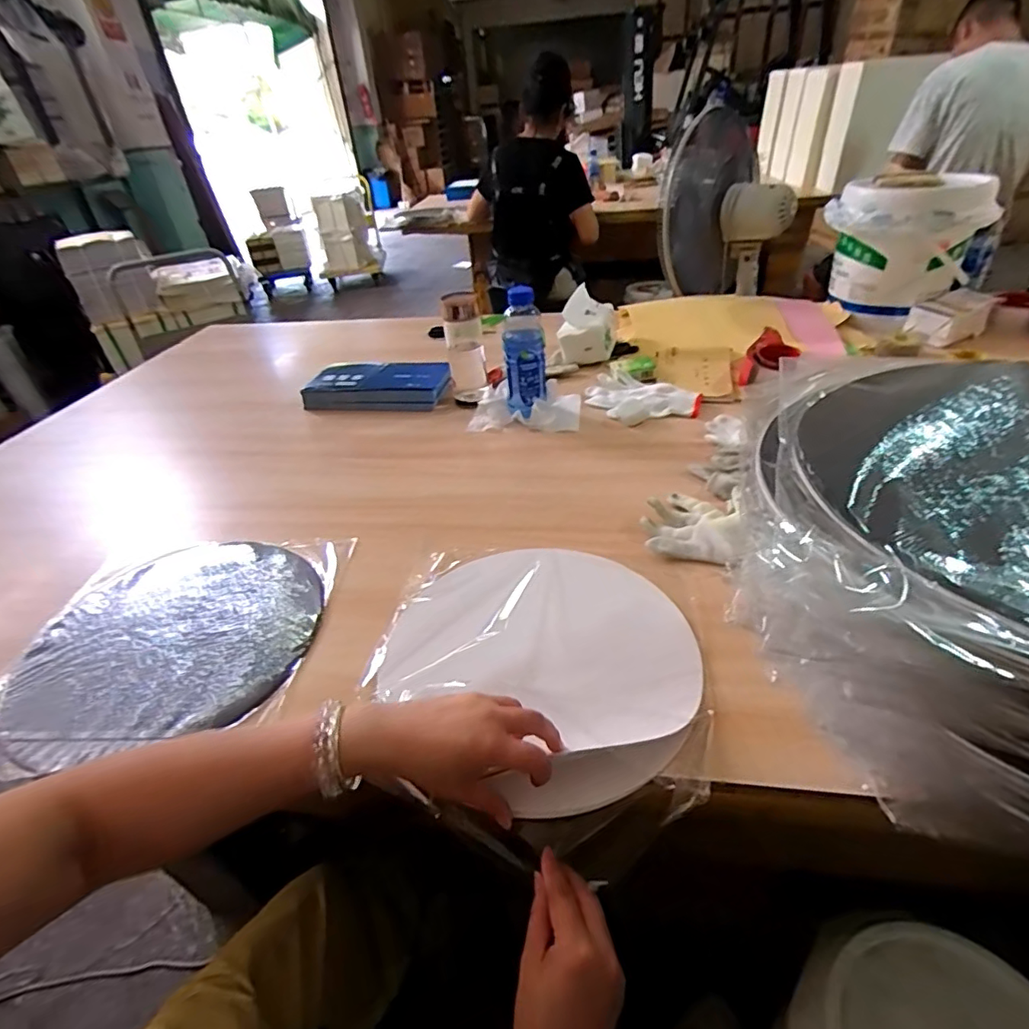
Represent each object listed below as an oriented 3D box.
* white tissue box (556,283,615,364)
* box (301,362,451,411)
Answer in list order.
[{"bbox_3d":[0.147,-0.383,1.107,0.112,0.106,0.103,1,37,10],"label":"white tissue box"},{"bbox_3d":[-0.266,-0.246,1.048,0.268,0.047,0.134,2,37,10],"label":"box"}]

